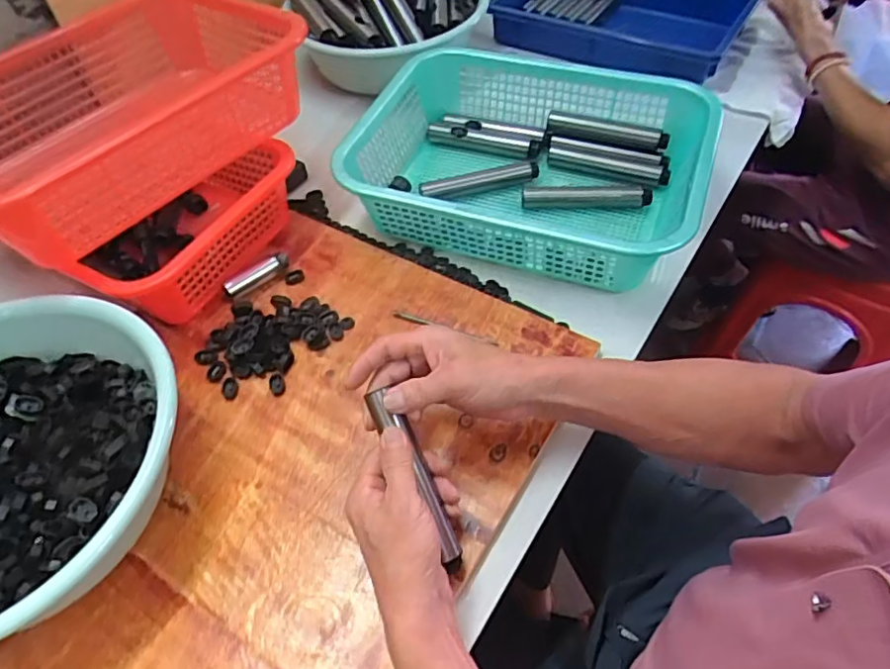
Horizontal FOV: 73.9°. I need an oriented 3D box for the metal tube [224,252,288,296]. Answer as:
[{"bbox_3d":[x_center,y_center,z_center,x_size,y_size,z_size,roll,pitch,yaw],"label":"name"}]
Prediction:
[{"bbox_3d":[-0.207,-0.066,0.660,0.076,0.017,0.017,-39,59,-24],"label":"metal tube"}]

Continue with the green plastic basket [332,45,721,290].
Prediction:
[{"bbox_3d":[0.099,-0.204,0.702,0.379,0.094,0.299,15,57,14],"label":"green plastic basket"}]

